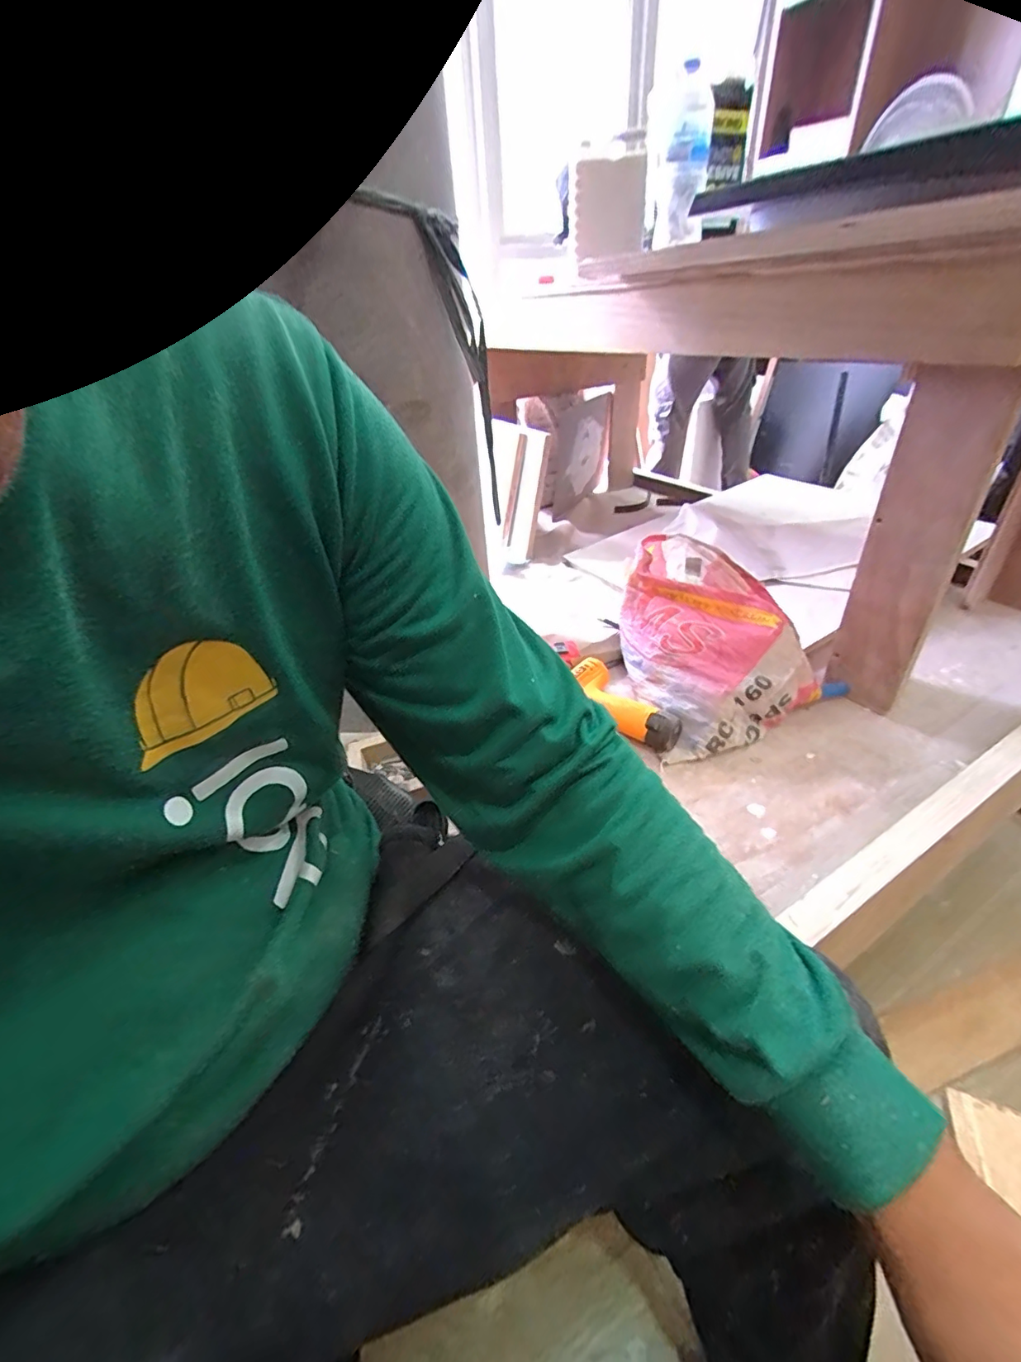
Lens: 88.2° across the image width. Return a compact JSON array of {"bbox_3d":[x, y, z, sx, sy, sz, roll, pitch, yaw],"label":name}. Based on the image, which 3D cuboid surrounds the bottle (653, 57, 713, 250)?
[{"bbox_3d":[0.280,-0.838,0.855,0.074,0.203,0.068,5,36,13],"label":"bottle"}]

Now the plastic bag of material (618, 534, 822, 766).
[{"bbox_3d":[0.302,-0.067,0.799,0.233,0.185,0.316,-9,35,-7],"label":"plastic bag of material"}]

